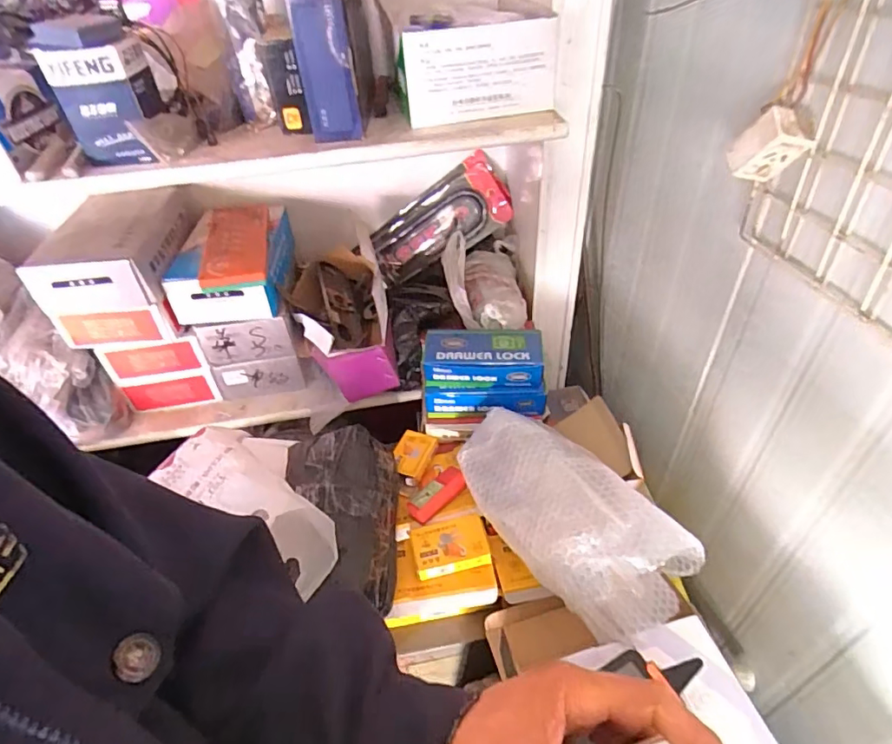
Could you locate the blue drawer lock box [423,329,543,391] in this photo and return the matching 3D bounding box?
[{"bbox_3d":[0.055,-0.022,0.773,0.174,0.053,0.079,1,42,6],"label":"blue drawer lock box"}]

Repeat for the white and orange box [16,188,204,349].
[{"bbox_3d":[-0.473,-0.166,0.786,0.163,0.138,0.253,-6,42,-3],"label":"white and orange box"}]

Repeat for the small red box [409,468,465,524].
[{"bbox_3d":[-0.013,0.172,0.728,0.092,0.022,0.036,-34,50,-29],"label":"small red box"}]

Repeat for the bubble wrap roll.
[{"bbox_3d":[0.138,0.156,0.625,0.154,0.092,0.313,-30,48,-27],"label":"bubble wrap roll"}]

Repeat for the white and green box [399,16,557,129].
[{"bbox_3d":[0.041,-0.376,0.655,0.194,0.105,0.072,-11,42,-9],"label":"white and green box"}]

